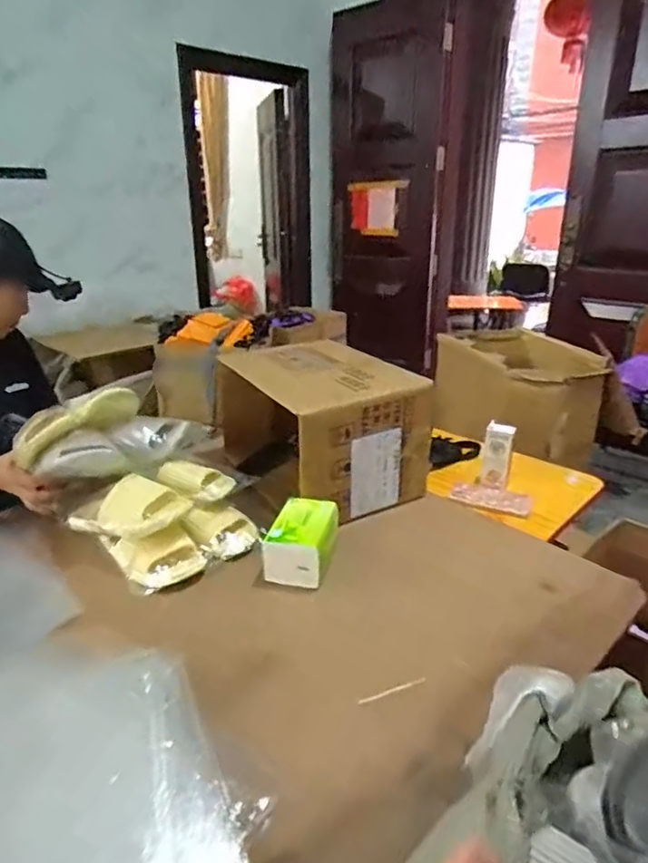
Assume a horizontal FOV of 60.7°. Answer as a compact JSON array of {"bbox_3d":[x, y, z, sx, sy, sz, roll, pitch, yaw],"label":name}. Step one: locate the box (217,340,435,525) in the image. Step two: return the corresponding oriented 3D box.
[{"bbox_3d":[-0.019,-0.023,1.152,0.270,0.244,0.418,-14,26,-29],"label":"box"}]

